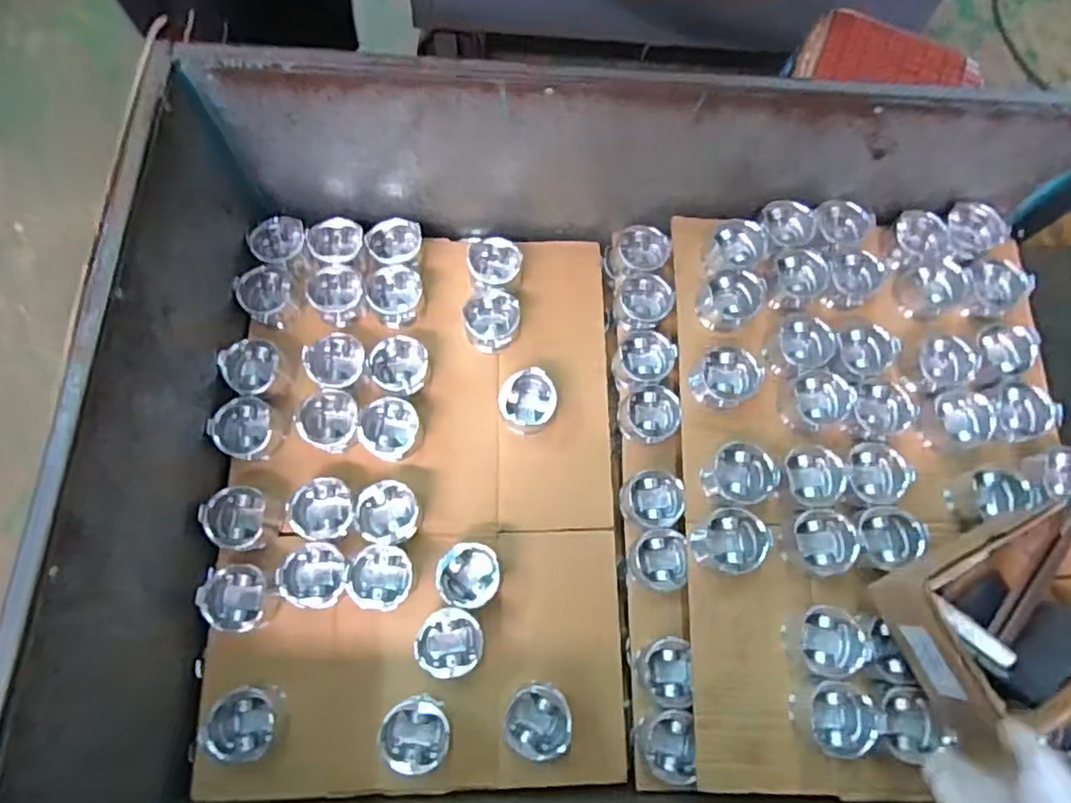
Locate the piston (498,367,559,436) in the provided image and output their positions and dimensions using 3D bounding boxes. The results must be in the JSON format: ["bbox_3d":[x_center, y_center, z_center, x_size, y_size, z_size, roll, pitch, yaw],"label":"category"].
[{"bbox_3d":[-0.011,0.001,0.784,0.076,0.053,0.074,1,74,-2],"label":"piston"}]

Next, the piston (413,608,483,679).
[{"bbox_3d":[-0.096,0.274,0.691,0.073,0.071,0.067,1,74,-2],"label":"piston"}]

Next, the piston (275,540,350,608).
[{"bbox_3d":[-0.256,0.202,0.706,0.067,0.045,0.071,1,74,-2],"label":"piston"}]

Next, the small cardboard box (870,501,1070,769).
[{"bbox_3d":[0.460,0.210,0.595,0.204,0.108,0.144,-22,76,-8],"label":"small cardboard box"}]

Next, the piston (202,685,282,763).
[{"bbox_3d":[-0.317,0.350,0.660,0.072,0.059,0.064,34,76,7],"label":"piston"}]

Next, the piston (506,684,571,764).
[{"bbox_3d":[0.003,0.355,0.676,0.071,0.071,0.068,1,74,-2],"label":"piston"}]

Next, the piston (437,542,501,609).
[{"bbox_3d":[-0.079,0.205,0.715,0.071,0.053,0.071,1,74,-2],"label":"piston"}]

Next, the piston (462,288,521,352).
[{"bbox_3d":[-0.058,-0.109,0.812,0.077,0.046,0.069,-41,80,-12],"label":"piston"}]

